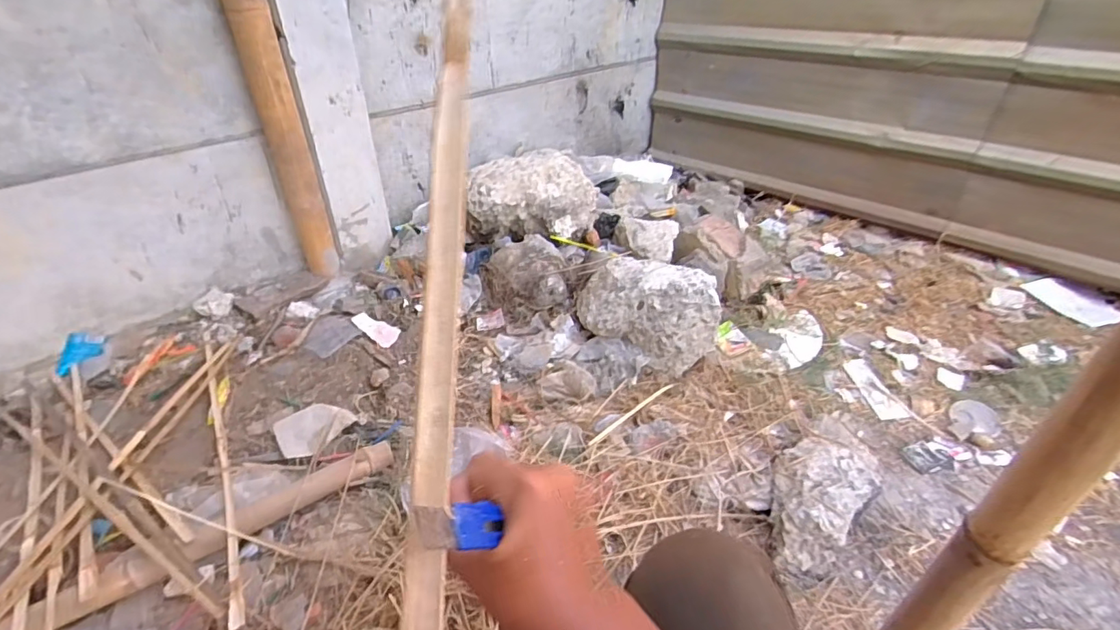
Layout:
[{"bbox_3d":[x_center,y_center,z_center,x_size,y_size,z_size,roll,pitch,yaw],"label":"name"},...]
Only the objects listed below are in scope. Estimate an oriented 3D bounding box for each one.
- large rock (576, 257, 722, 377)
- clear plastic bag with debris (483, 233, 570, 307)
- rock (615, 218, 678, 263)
[{"bbox_3d":[0.202,-0.025,1.290,0.219,0.193,0.362,-26,45,-31],"label":"large rock"},{"bbox_3d":[-0.101,-0.111,1.460,0.232,0.127,0.217,-3,36,-4],"label":"clear plastic bag with debris"},{"bbox_3d":[0.251,-0.229,1.535,0.188,0.080,0.126,8,36,11],"label":"rock"}]

